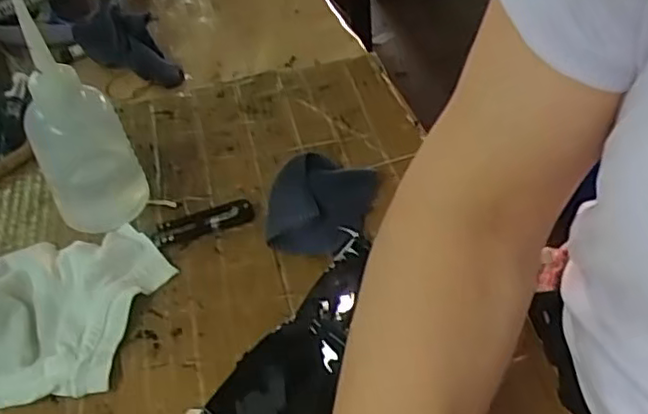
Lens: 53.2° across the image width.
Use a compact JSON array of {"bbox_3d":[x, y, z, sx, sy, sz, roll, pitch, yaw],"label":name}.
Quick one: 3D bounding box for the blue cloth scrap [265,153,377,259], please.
[{"bbox_3d":[-0.003,-0.003,0.463,0.063,0.020,0.085,13,49,17],"label":"blue cloth scrap"}]

